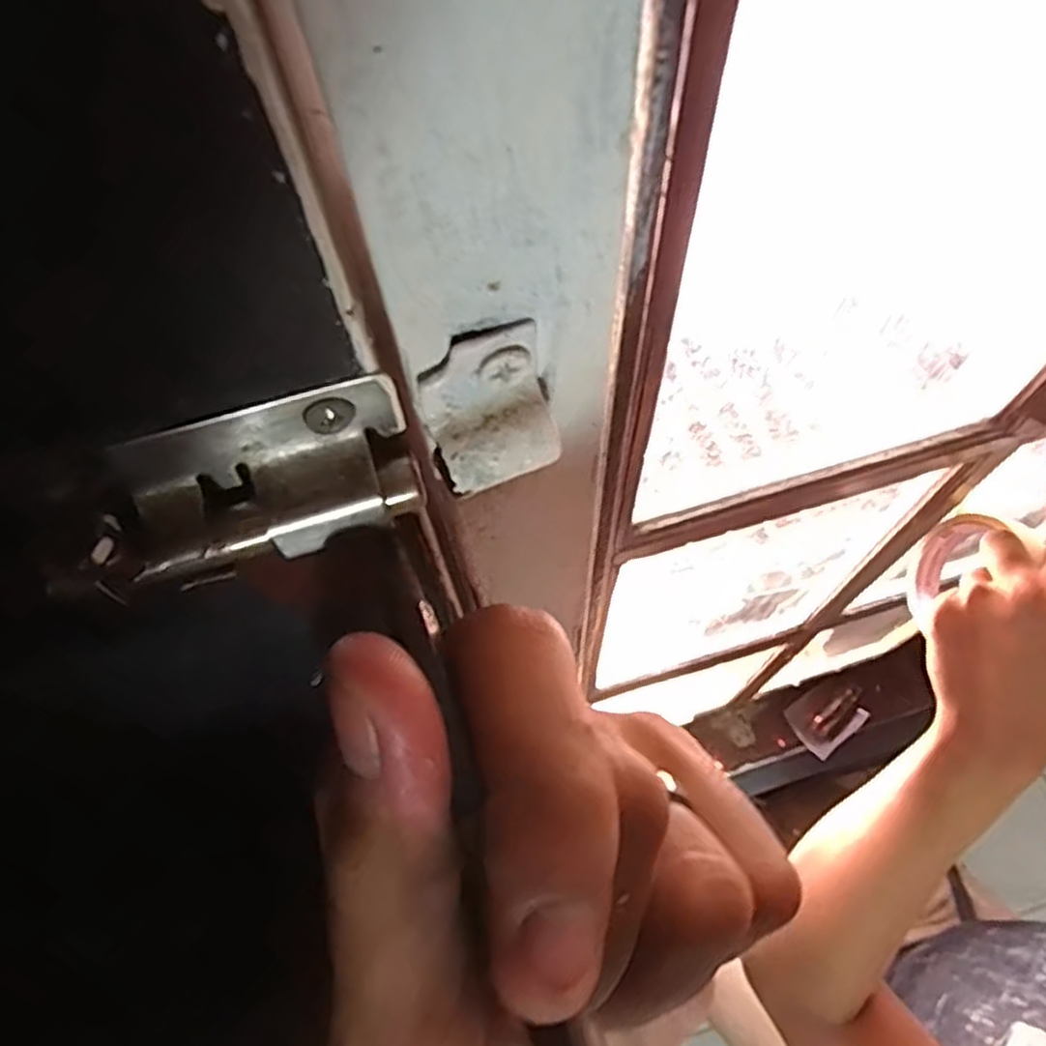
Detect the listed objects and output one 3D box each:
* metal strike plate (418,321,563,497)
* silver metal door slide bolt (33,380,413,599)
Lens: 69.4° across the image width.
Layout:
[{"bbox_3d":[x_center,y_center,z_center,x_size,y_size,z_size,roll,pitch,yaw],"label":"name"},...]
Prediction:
[{"bbox_3d":[-0.004,-0.014,0.096,0.016,0.018,0.010,-24,67,-8],"label":"metal strike plate"},{"bbox_3d":[-0.037,-0.003,0.095,0.046,0.019,0.011,-19,66,-6],"label":"silver metal door slide bolt"}]

